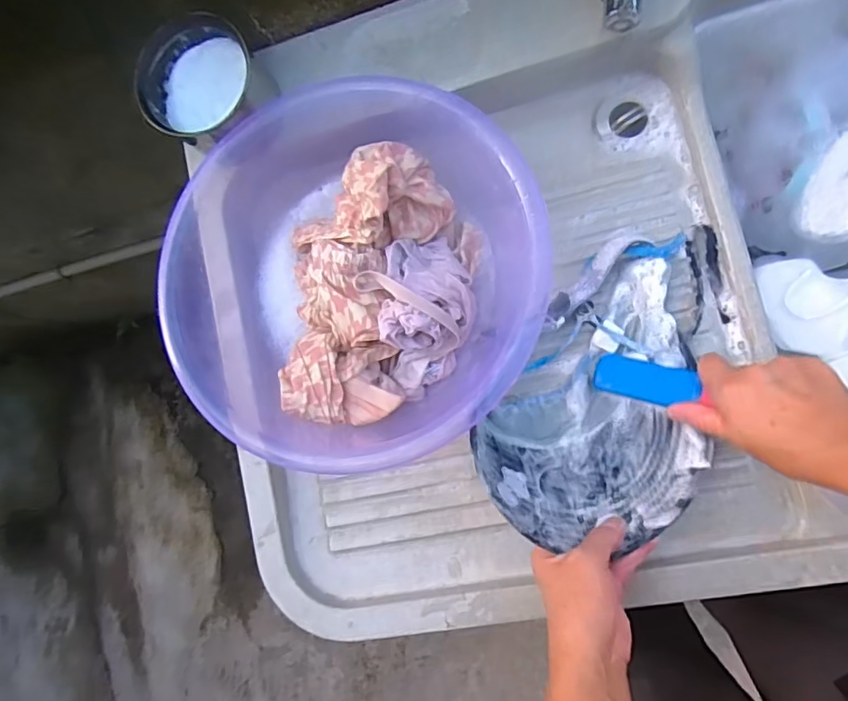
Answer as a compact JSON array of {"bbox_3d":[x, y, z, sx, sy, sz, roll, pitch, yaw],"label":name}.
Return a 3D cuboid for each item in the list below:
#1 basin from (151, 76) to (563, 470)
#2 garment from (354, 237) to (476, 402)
[{"bbox_3d":[-0.062,-0.069,0.483,0.307,0.116,0.318,0,88,11],"label":"basin"},{"bbox_3d":[0.000,-0.032,0.480,0.092,0.068,0.131,-17,85,10],"label":"garment"}]

